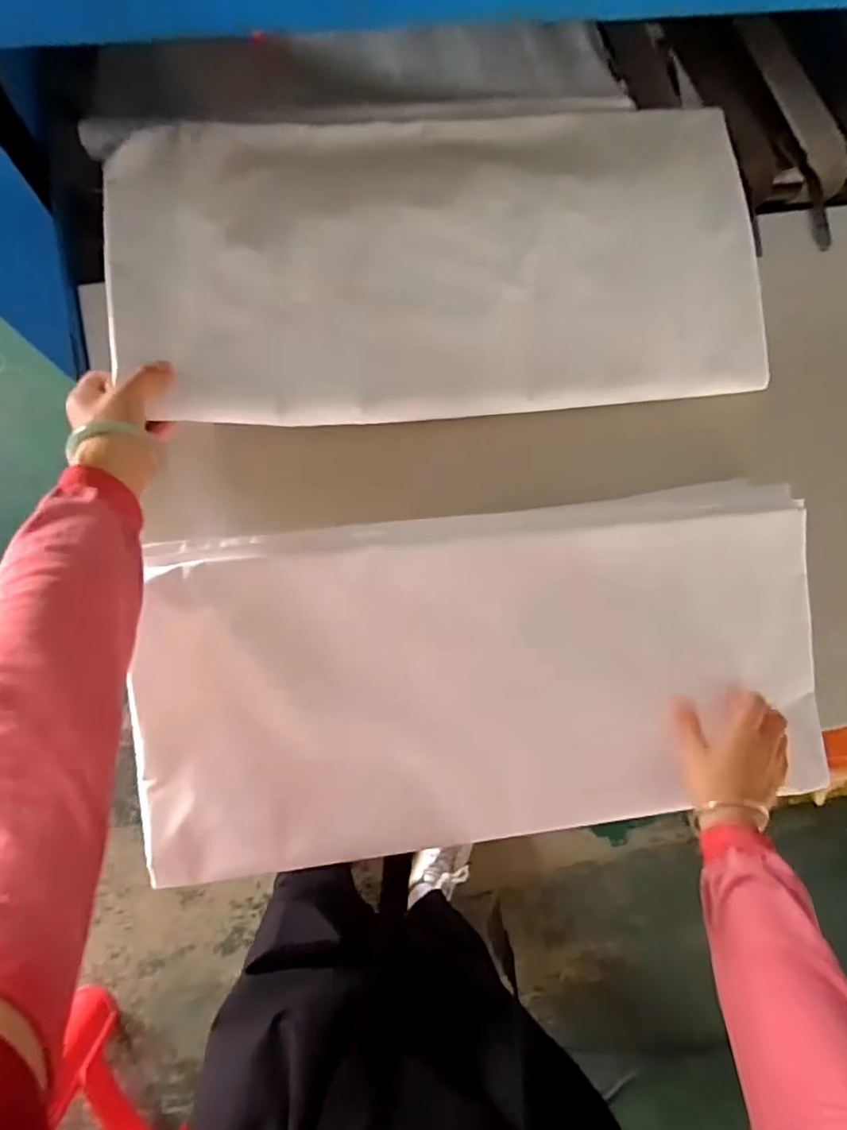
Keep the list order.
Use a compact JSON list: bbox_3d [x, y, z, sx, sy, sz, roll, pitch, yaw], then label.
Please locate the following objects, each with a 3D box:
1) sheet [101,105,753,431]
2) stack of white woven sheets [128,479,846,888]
[{"bbox_3d":[0.031,-0.290,0.599,0.598,0.048,0.296,-8,85,-9],"label":"sheet"},{"bbox_3d":[0.066,0.094,0.568,0.603,0.045,0.292,-10,86,-7],"label":"stack of white woven sheets"}]

